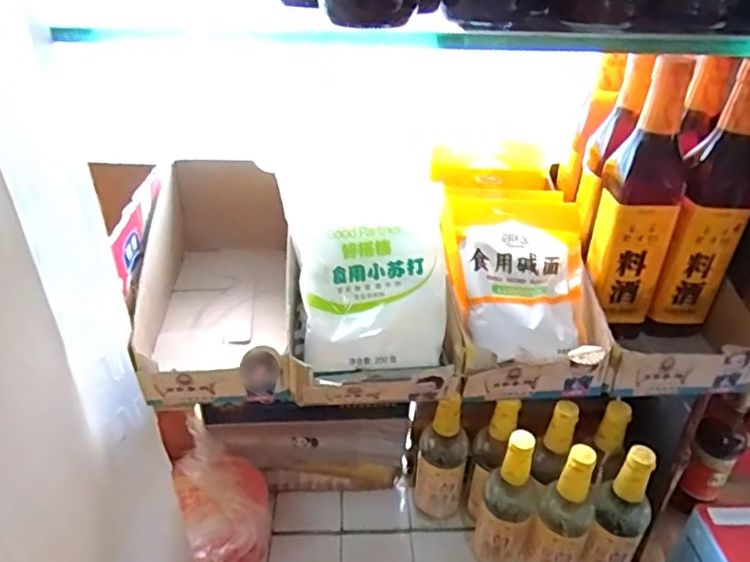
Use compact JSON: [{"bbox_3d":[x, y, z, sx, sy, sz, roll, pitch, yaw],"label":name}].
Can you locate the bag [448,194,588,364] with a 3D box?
[{"bbox_3d":[0.137,-0.008,0.535,0.133,0.026,0.163,3,67,-12],"label":"bag"}]

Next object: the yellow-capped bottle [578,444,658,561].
[{"bbox_3d":[0.293,0.296,0.703,0.060,0.230,0.053,23,40,30],"label":"yellow-capped bottle"}]

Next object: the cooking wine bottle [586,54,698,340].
[{"bbox_3d":[0.236,-0.063,0.529,0.069,0.269,0.062,3,27,3],"label":"cooking wine bottle"}]

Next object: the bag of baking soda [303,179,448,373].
[{"bbox_3d":[-0.001,0.014,0.519,0.125,0.129,0.032,3,-9,-4],"label":"bag of baking soda"}]

